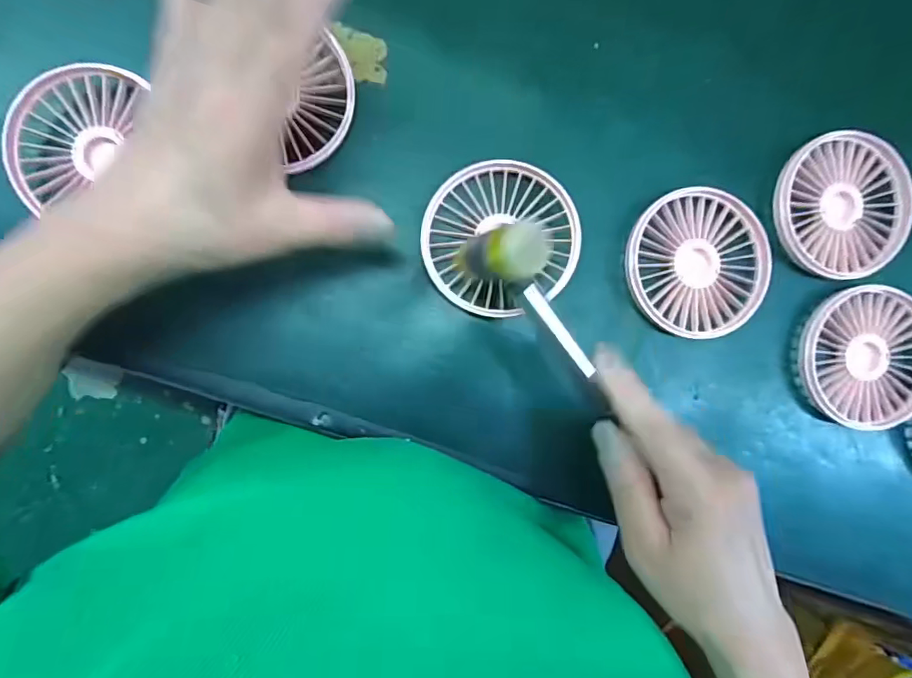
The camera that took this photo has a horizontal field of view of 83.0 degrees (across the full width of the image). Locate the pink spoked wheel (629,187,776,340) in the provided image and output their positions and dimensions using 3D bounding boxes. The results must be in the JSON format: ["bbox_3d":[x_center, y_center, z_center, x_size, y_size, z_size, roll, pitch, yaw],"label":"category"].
[{"bbox_3d":[0.145,-0.047,0.312,0.087,0.017,0.086,0,91,-6],"label":"pink spoked wheel"}]

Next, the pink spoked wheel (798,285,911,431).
[{"bbox_3d":[0.259,0.012,0.325,0.088,0.015,0.085,0,91,-6],"label":"pink spoked wheel"}]

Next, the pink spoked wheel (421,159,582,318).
[{"bbox_3d":[0.025,-0.059,0.299,0.087,0.021,0.086,0,91,-6],"label":"pink spoked wheel"}]

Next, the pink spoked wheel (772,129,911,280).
[{"bbox_3d":[0.239,-0.081,0.319,0.085,0.011,0.087,0,91,-6],"label":"pink spoked wheel"}]

